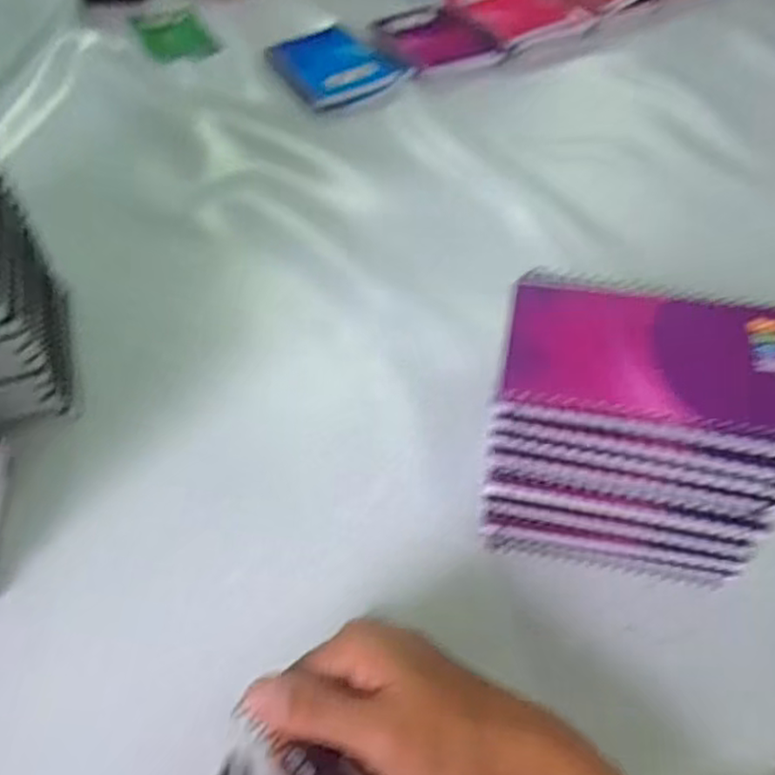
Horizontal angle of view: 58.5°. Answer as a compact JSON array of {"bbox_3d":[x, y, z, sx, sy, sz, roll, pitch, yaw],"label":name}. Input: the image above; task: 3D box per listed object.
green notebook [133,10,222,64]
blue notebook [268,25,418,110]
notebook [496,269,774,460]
[{"bbox_3d":[-0.231,-0.384,0.757,0.068,0.006,0.122,-24,54,-15],"label":"green notebook"},{"bbox_3d":[-0.055,-0.327,0.703,0.103,0.005,0.152,-29,56,-19],"label":"blue notebook"},{"bbox_3d":[0.121,-0.016,0.314,0.127,0.011,0.096,9,53,10],"label":"notebook"}]

